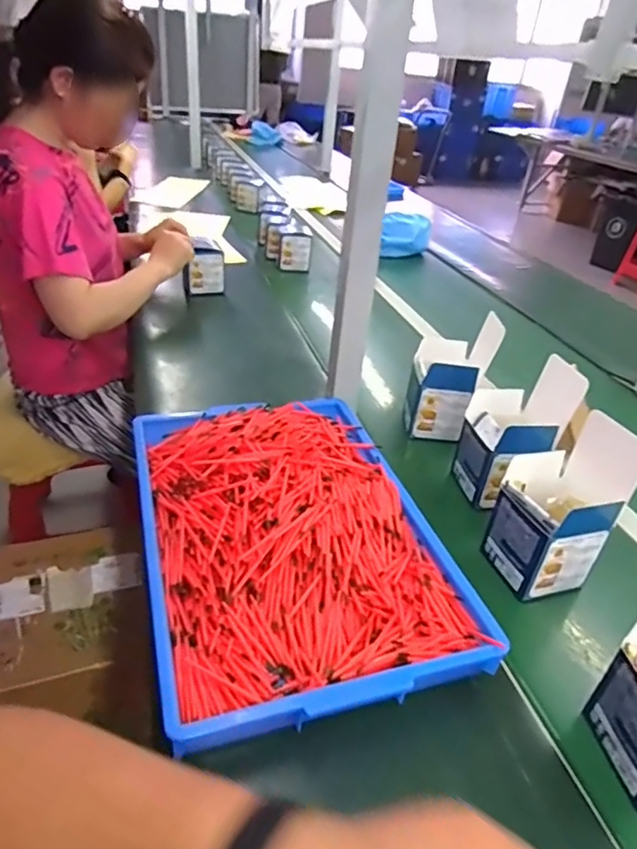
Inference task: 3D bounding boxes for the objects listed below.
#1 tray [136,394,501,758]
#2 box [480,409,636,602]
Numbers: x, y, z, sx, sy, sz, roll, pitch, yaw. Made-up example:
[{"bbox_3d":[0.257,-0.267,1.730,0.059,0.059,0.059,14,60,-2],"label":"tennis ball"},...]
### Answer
[{"bbox_3d":[-0.034,0.097,0.591,0.282,0.056,0.421,-5,34,-17],"label":"tray"},{"bbox_3d":[0.248,0.082,0.580,0.094,0.171,0.096,-3,34,-14],"label":"box"}]

